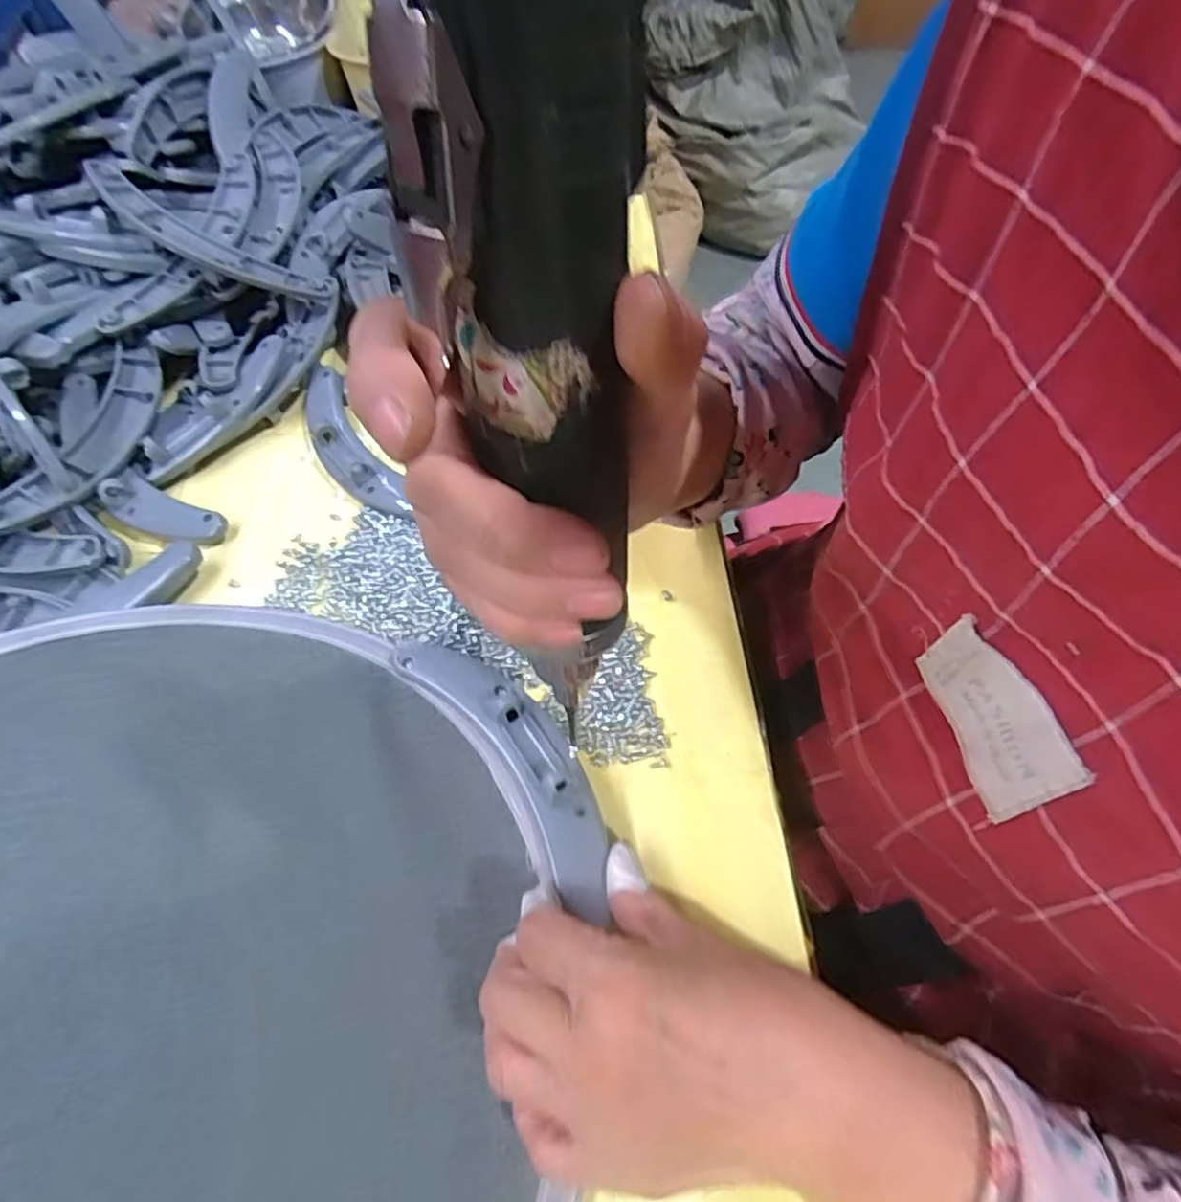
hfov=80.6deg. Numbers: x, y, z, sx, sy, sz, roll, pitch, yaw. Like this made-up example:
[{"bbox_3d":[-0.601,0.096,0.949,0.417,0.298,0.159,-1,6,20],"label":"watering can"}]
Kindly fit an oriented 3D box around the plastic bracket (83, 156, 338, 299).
[{"bbox_3d":[-0.268,-0.249,0.480,0.175,0.010,0.042,27,57,-5],"label":"plastic bracket"}]

